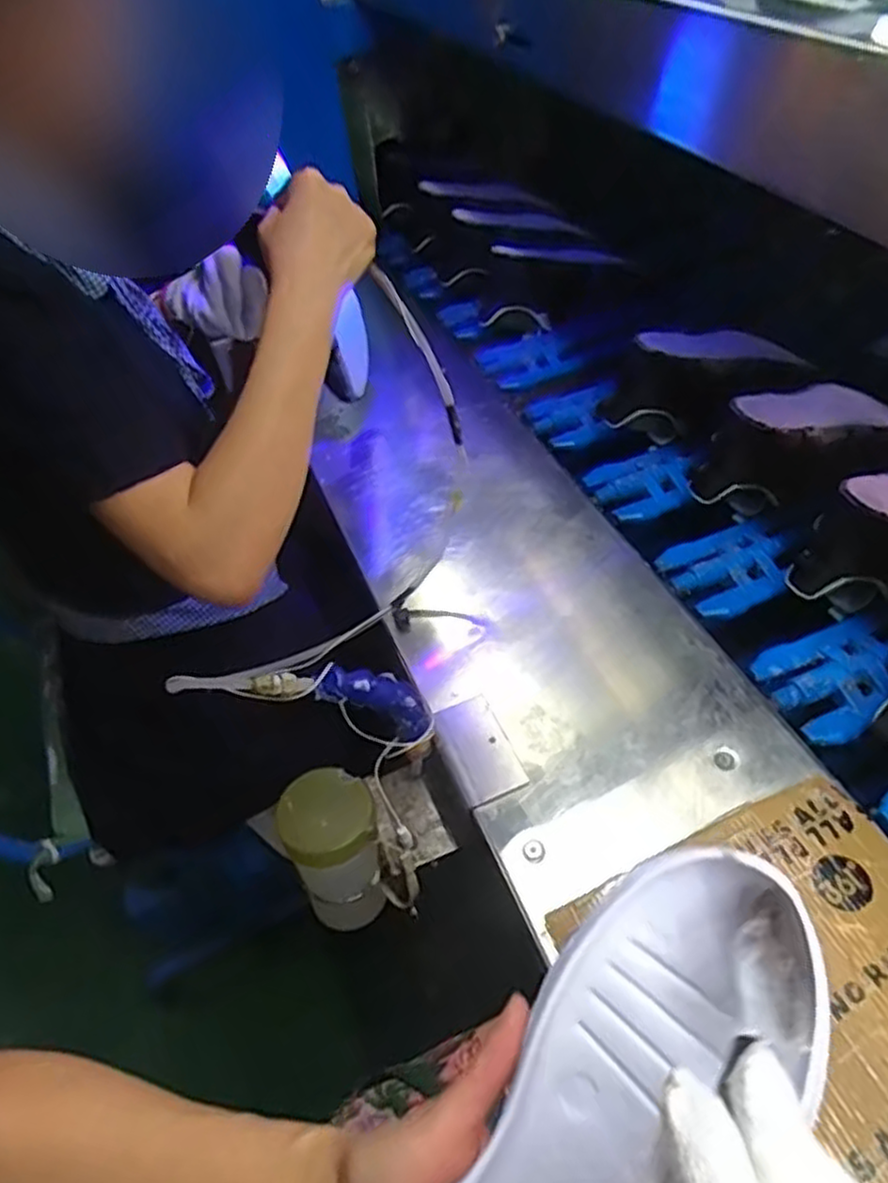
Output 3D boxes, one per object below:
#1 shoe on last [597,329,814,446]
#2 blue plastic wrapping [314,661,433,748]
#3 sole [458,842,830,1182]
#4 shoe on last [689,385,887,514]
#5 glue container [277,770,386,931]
[{"bbox_3d":[0.281,-0.228,0.787,0.239,0.115,0.086,-26,48,-13],"label":"shoe on last"},{"bbox_3d":[-0.046,0.077,0.514,0.034,0.110,0.023,-36,47,16],"label":"blue plastic wrapping"},{"bbox_3d":[0.047,0.217,0.267,0.087,0.041,0.265,31,81,29],"label":"sole"},{"bbox_3d":[0.345,-0.145,0.711,0.235,0.121,0.088,-25,49,-12],"label":"shoe on last"},{"bbox_3d":[-0.083,0.204,0.585,0.074,0.114,0.079,-24,47,-11],"label":"glue container"}]

